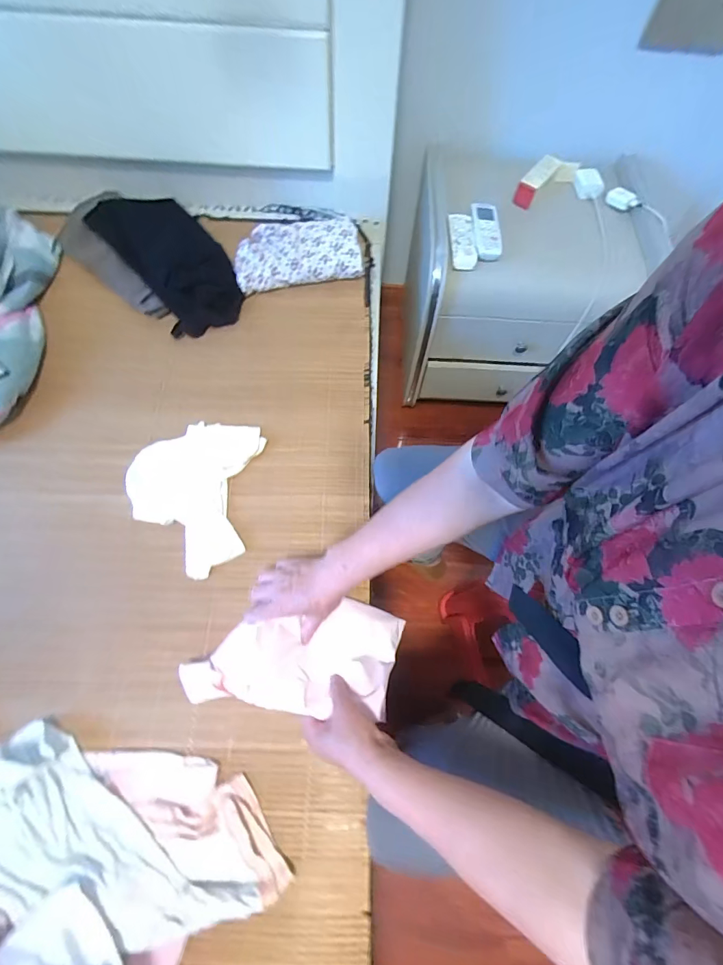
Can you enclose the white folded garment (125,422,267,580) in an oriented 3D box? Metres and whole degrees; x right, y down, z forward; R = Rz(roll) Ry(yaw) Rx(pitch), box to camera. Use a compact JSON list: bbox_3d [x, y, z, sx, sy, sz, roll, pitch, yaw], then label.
[{"bbox_3d":[-0.268,0.013,0.626,0.190,0.024,0.241,4,66,2],"label":"white folded garment"}]

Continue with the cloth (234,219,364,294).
[{"bbox_3d":[-0.129,-0.461,0.815,0.250,0.048,0.135,-10,66,-4],"label":"cloth"}]

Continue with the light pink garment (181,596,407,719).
[{"bbox_3d":[-0.079,0.227,0.511,0.272,0.061,0.121,-6,65,-9],"label":"light pink garment"}]

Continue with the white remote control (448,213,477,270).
[{"bbox_3d":[0.203,-0.493,0.821,0.049,0.021,0.128,-3,79,-1],"label":"white remote control"}]

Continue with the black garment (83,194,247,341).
[{"bbox_3d":[-0.374,-0.459,0.809,0.189,0.081,0.374,-36,70,-15],"label":"black garment"}]

